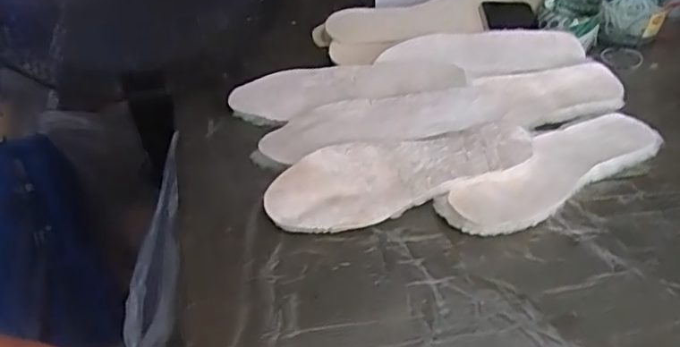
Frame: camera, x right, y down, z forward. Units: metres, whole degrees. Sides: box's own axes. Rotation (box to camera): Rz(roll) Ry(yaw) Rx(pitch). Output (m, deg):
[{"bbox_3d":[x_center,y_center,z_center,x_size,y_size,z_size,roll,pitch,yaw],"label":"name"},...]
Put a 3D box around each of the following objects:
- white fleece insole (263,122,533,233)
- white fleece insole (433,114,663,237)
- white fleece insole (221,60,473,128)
[{"bbox_3d":[0.060,-0.006,0.612,0.275,0.016,0.091,-17,56,-16],"label":"white fleece insole"},{"bbox_3d":[0.225,-0.002,0.632,0.271,0.031,0.074,-24,47,-26],"label":"white fleece insole"},{"bbox_3d":[0.008,-0.109,0.720,0.272,0.015,0.087,-9,42,-11],"label":"white fleece insole"}]

